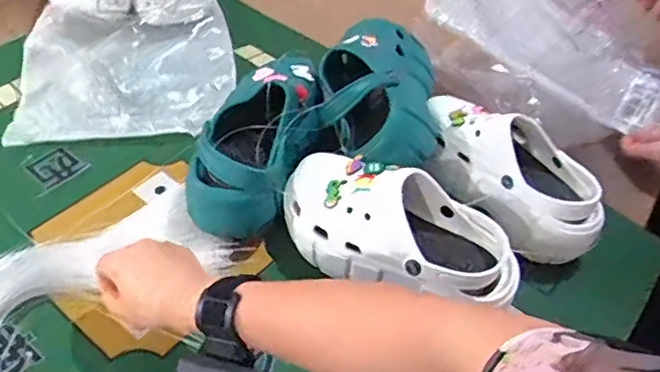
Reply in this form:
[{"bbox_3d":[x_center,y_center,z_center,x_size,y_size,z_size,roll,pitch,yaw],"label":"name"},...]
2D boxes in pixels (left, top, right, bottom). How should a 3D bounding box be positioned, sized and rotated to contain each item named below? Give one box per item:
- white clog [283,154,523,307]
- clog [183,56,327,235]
[{"bbox_3d":[0.066,0.048,0.613,0.248,0.093,0.103,29,49,21],"label":"white clog"},{"bbox_3d":[-0.078,-0.061,0.678,0.105,0.091,0.229,12,46,6],"label":"clog"}]

